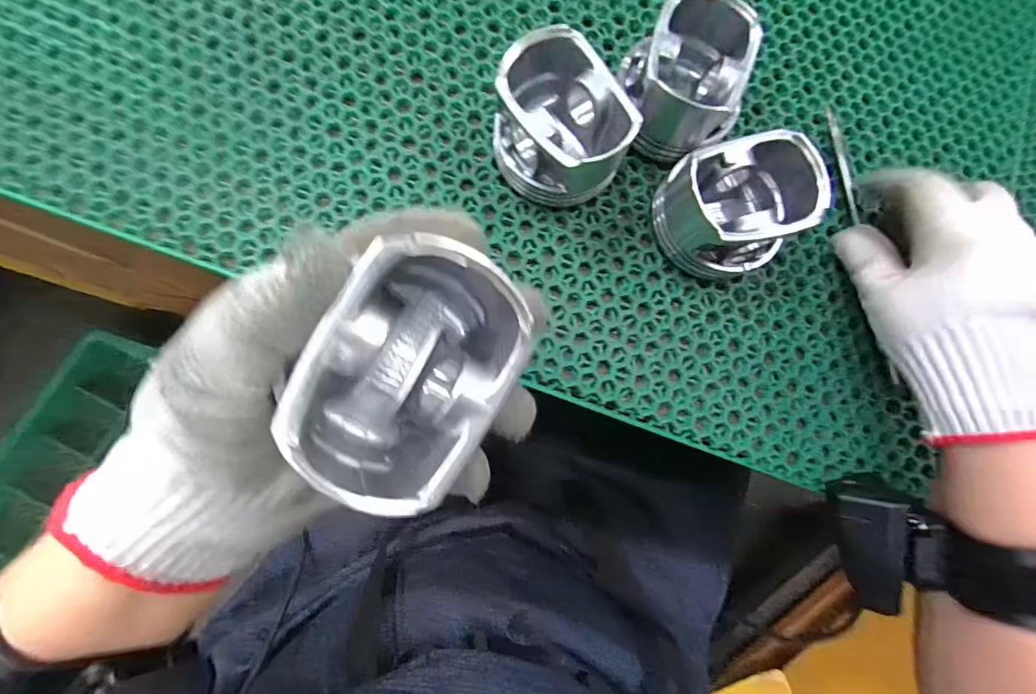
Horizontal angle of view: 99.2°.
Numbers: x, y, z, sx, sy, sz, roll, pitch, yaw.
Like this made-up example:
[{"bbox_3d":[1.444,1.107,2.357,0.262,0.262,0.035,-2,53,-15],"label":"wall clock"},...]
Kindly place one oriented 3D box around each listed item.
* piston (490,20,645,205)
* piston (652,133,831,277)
[{"bbox_3d":[0.019,-0.122,0.245,0.065,0.050,0.078,-31,87,-9],"label":"piston"},{"bbox_3d":[0.123,-0.077,0.249,0.079,0.049,0.066,-12,85,-7],"label":"piston"}]

